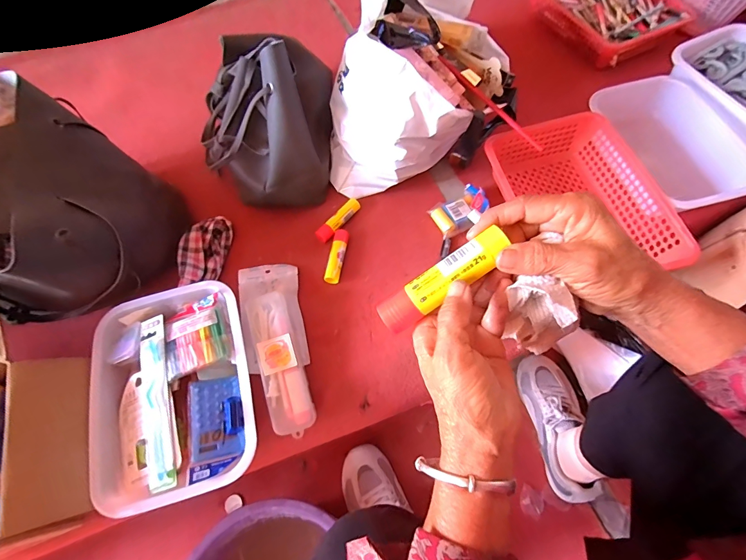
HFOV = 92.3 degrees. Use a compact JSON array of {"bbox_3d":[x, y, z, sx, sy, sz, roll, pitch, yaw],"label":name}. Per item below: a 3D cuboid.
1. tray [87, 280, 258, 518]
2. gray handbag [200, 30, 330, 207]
[{"bbox_3d":[-0.286,0.152,0.512,0.216,0.044,0.287,-16,64,-5],"label":"tray"},{"bbox_3d":[-0.204,-0.266,0.640,0.175,0.230,0.255,-42,69,-16],"label":"gray handbag"}]

